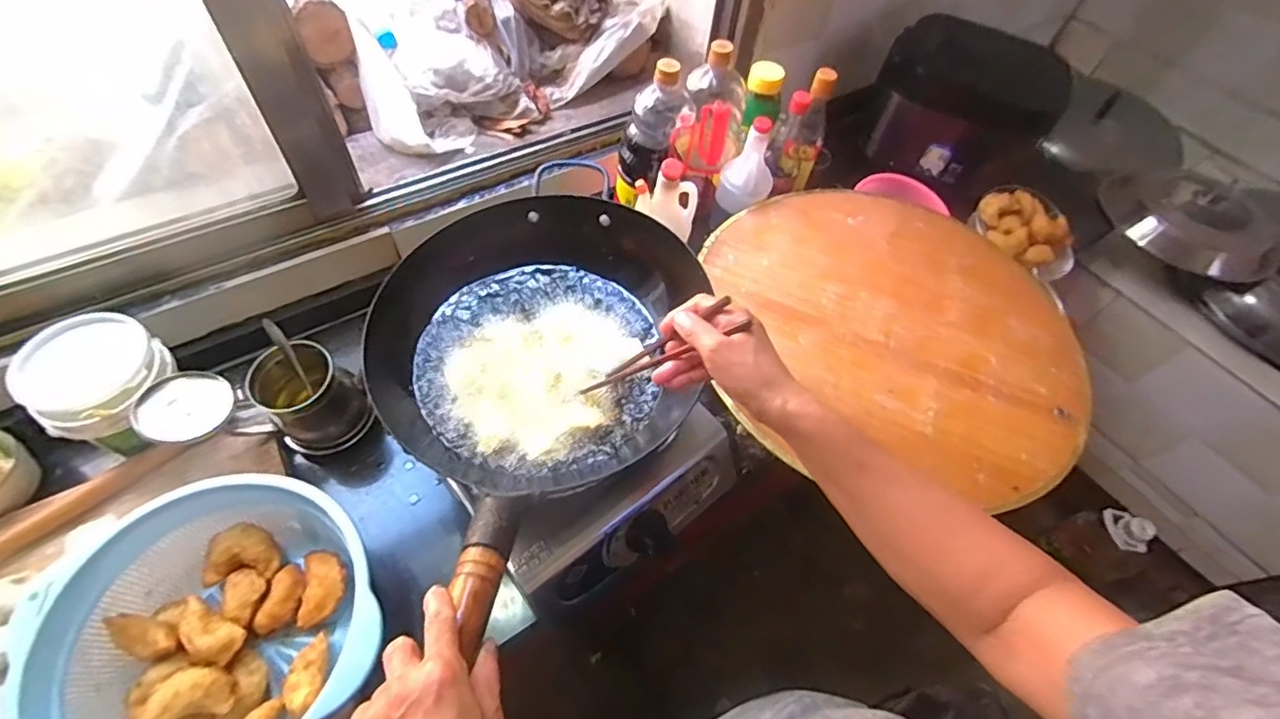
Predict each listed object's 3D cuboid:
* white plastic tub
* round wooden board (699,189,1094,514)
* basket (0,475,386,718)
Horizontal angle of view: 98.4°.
[{"bbox_3d":[-0.615,0.033,0.646,0.132,0.117,0.128,30,58,14],"label":"white plastic tub"},{"bbox_3d":[0.360,-0.056,0.777,0.519,0.031,0.491,3,56,-4],"label":"round wooden board"},{"bbox_3d":[-0.393,0.254,0.527,0.269,0.104,0.247,3,56,-4],"label":"basket"}]

